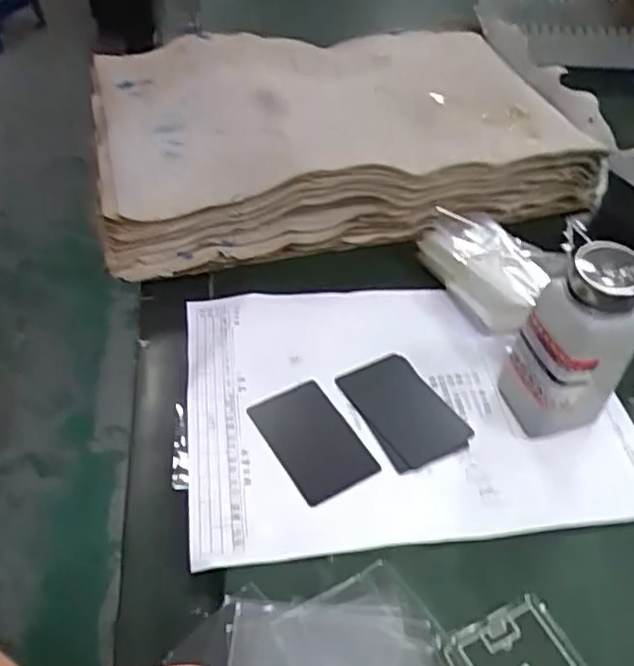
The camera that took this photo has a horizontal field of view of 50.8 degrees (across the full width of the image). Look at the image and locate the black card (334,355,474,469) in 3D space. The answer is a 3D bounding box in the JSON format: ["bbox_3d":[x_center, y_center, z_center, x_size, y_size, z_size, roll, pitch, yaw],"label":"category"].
[{"bbox_3d":[0.059,0.051,0.462,0.054,0.007,0.088,-24,50,-26],"label":"black card"}]

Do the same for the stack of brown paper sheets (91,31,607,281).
[{"bbox_3d":[0.016,-0.193,0.631,0.433,0.095,0.264,-10,48,-13],"label":"stack of brown paper sheets"}]

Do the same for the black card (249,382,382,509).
[{"bbox_3d":[-0.003,0.069,0.436,0.052,0.004,0.085,-25,52,-22],"label":"black card"}]

